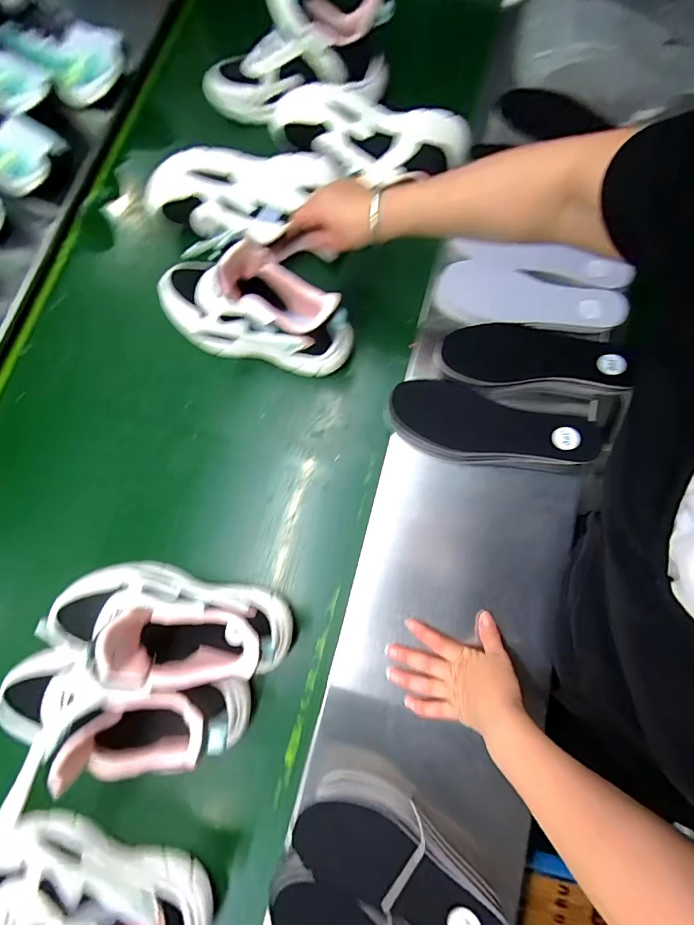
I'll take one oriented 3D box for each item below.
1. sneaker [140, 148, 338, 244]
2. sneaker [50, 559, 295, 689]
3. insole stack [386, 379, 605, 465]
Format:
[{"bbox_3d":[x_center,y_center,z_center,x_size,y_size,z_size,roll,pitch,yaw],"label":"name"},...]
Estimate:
[{"bbox_3d":[-0.144,-0.354,0.543,0.252,0.085,0.085,-3,75,6],"label":"sneaker"},{"bbox_3d":[-0.197,0.168,0.428,0.255,0.144,0.097,12,78,3],"label":"sneaker"},{"bbox_3d":[0.172,-0.035,0.496,0.252,0.035,0.091,17,76,4],"label":"insole stack"}]

